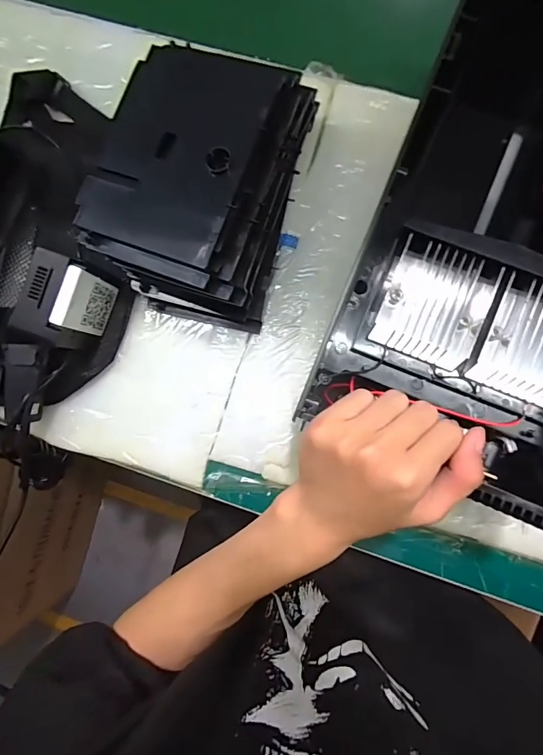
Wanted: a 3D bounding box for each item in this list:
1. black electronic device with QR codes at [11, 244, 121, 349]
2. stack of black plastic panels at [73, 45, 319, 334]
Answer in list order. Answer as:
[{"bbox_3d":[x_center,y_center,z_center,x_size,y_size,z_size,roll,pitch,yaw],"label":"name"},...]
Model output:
[{"bbox_3d":[-0.187,-0.065,0.372,0.049,0.076,0.074,20,87,4],"label":"black electronic device with QR codes"},{"bbox_3d":[-0.062,-0.166,0.360,0.153,0.102,0.211,15,87,3],"label":"stack of black plastic panels"}]

